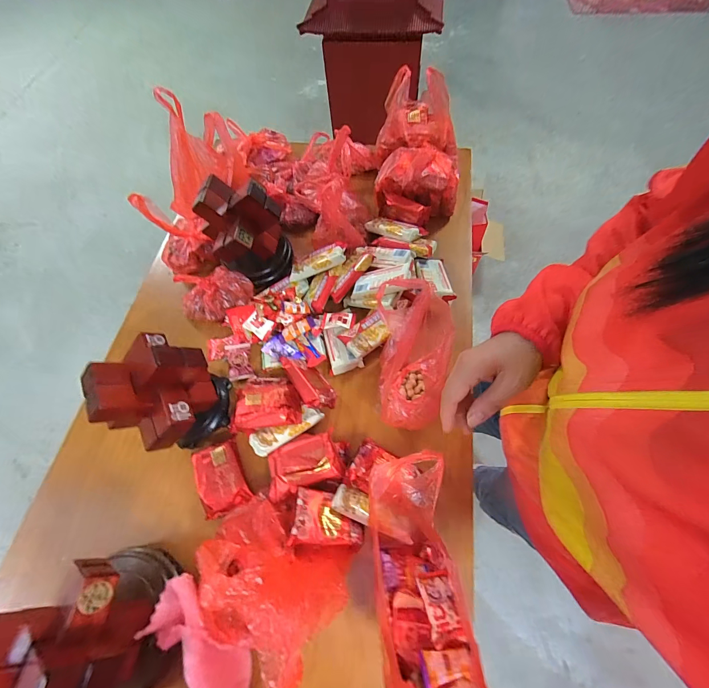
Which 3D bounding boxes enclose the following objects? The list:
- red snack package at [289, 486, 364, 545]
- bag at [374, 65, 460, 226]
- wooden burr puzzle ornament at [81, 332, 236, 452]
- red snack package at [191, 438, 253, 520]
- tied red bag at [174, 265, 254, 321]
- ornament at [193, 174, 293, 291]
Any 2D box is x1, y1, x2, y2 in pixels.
[{"bbox_3d":[-0.041,0.272,0.515,0.108,0.013,0.077,11,40,-14],"label":"red snack package"},{"bbox_3d":[0.152,-0.468,0.771,0.204,0.181,0.315,4,65,6],"label":"bag"},{"bbox_3d":[-0.301,0.088,0.540,0.142,0.203,0.146,-1,65,3],"label":"wooden burr puzzle ornament"},{"bbox_3d":[-0.241,0.237,0.573,0.079,0.026,0.113,-26,66,-8],"label":"red snack package"},{"bbox_3d":[-0.311,-0.117,0.720,0.161,0.078,0.096,-16,65,-4],"label":"tied red bag"},{"bbox_3d":[-0.232,-0.230,0.717,0.143,0.234,0.131,-1,65,3],"label":"ornament"}]

